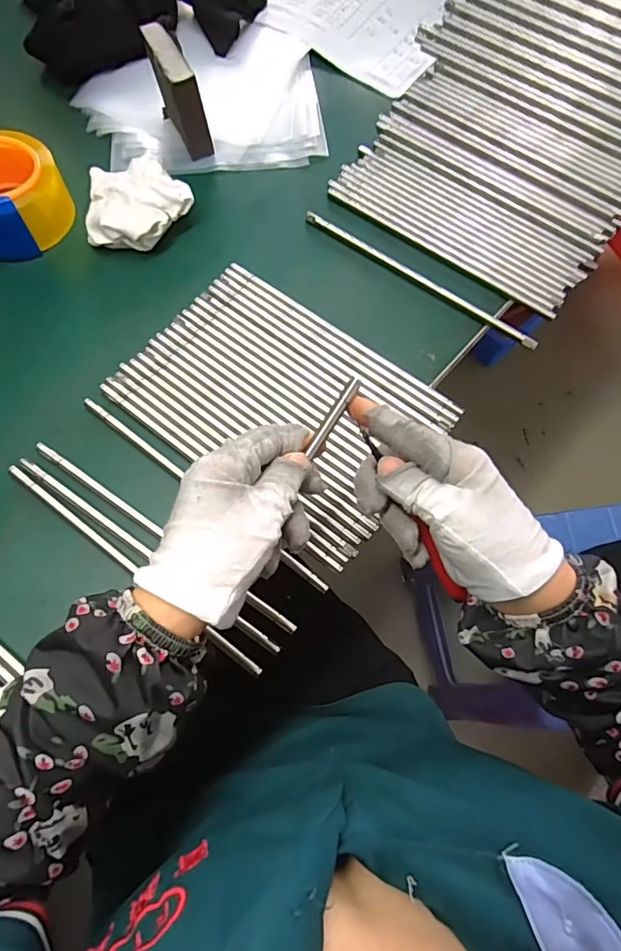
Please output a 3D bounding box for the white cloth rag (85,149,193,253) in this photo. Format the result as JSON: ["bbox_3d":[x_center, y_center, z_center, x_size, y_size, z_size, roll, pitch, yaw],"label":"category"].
[{"bbox_3d":[-0.156,-0.254,0.447,0.093,0.032,0.096,-3,72,-2],"label":"white cloth rag"}]

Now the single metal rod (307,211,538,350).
[{"bbox_3d":[0.097,-0.180,0.440,0.239,0.005,0.011,35,74,10],"label":"single metal rod"}]

